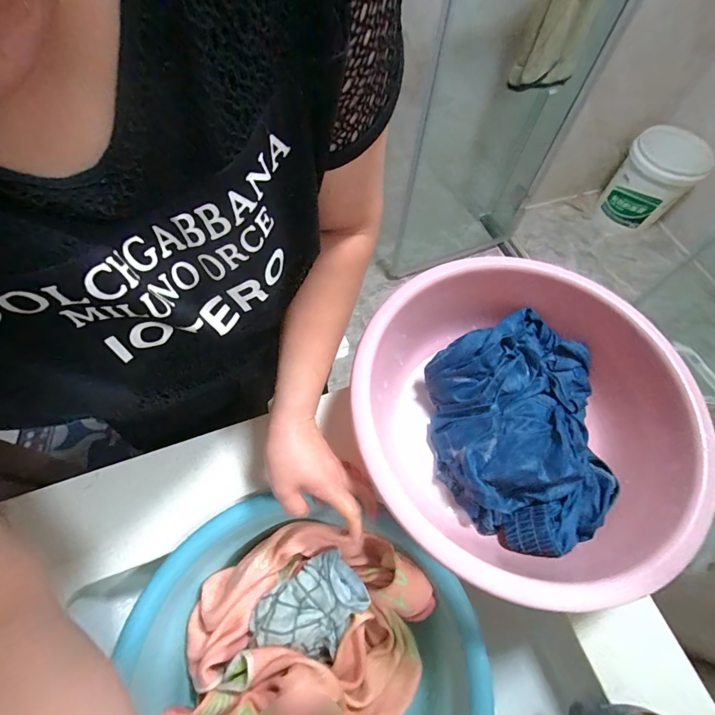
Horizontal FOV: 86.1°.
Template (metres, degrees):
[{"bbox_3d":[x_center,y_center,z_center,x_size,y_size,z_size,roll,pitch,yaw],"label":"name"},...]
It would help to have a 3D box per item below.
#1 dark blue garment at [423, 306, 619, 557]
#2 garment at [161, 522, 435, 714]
[{"bbox_3d":[0.194,0.083,0.464,0.197,0.077,0.273,-4,63,-6],"label":"dark blue garment"},{"bbox_3d":[-0.074,0.324,0.441,0.310,0.108,0.217,-17,65,-12],"label":"garment"}]

